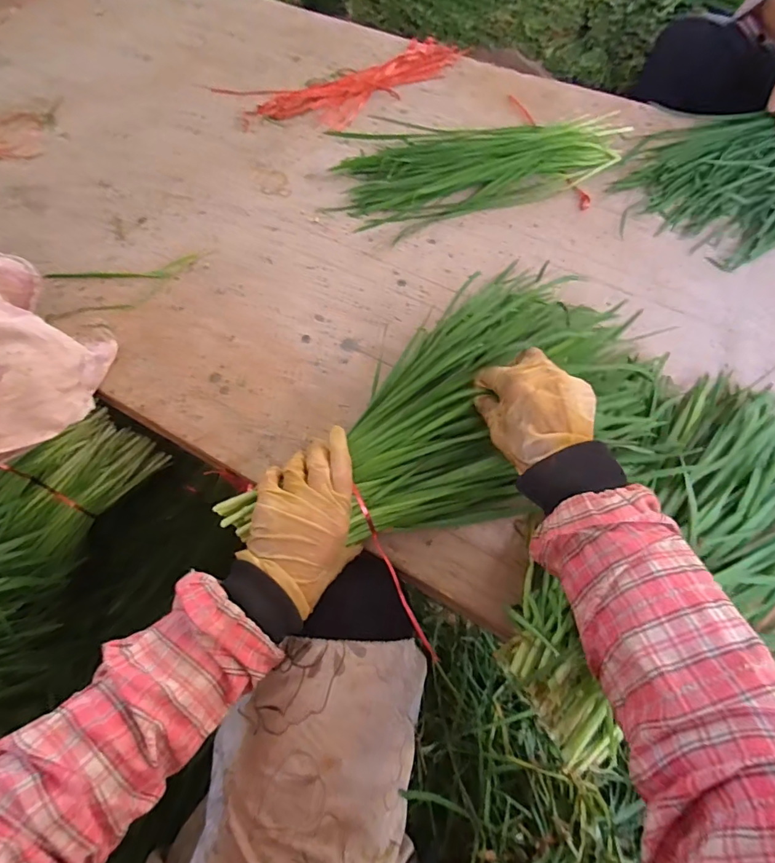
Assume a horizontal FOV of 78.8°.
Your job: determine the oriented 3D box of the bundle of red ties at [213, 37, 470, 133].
[{"bbox_3d":[-0.054,-0.625,0.851,0.441,0.017,0.179,-23,66,-10],"label":"bundle of red ties"}]

